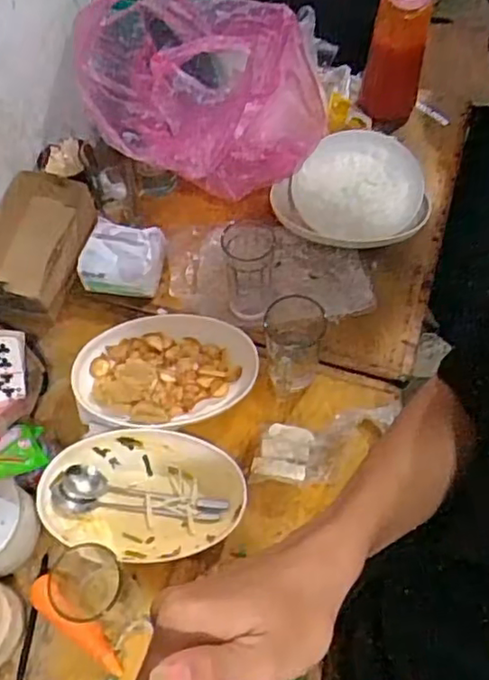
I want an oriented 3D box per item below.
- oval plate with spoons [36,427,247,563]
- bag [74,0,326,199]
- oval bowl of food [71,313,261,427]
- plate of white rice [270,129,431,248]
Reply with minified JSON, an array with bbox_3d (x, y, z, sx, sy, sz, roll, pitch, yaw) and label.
[{"bbox_3d":[-0.122,0.185,0.749,0.236,0.032,0.151,-2,60,1],"label":"oval plate with spoons"},{"bbox_3d":[-0.055,-0.333,0.872,0.311,0.239,0.162,-17,60,-8],"label":"bag"},{"bbox_3d":[-0.102,0.037,0.813,0.233,0.036,0.142,-11,60,-4],"label":"oval bowl of food"},{"bbox_3d":[0.166,-0.239,0.946,0.219,0.086,0.210,-1,60,2],"label":"plate of white rice"}]

